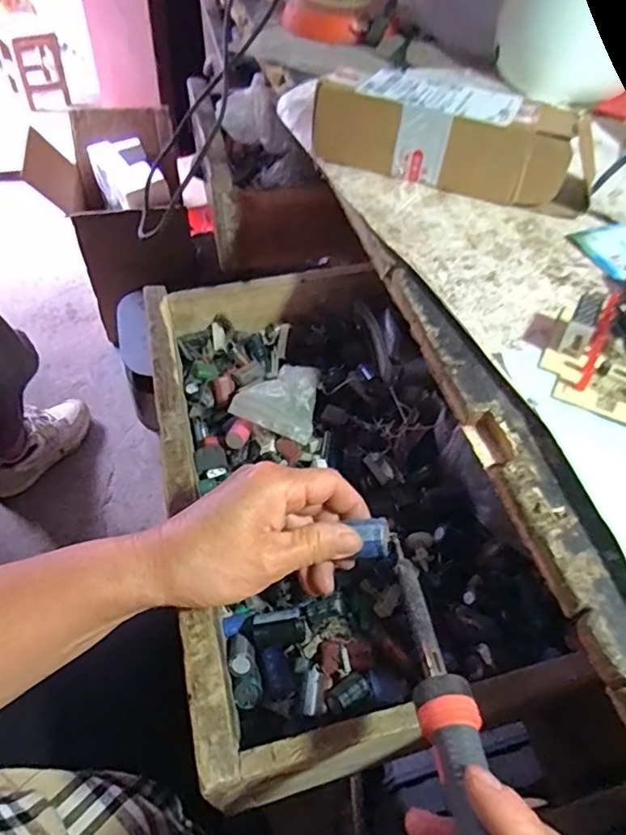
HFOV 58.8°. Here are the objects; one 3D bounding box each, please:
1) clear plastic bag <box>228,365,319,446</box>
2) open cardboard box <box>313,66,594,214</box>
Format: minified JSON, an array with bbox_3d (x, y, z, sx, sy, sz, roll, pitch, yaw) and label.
[{"bbox_3d":[-0.025,-0.020,0.460,0.064,0.024,0.071,16,53,7],"label":"clear plastic bag"},{"bbox_3d":[0.123,-0.243,0.477,0.231,0.056,0.071,19,54,10],"label":"open cardboard box"}]

